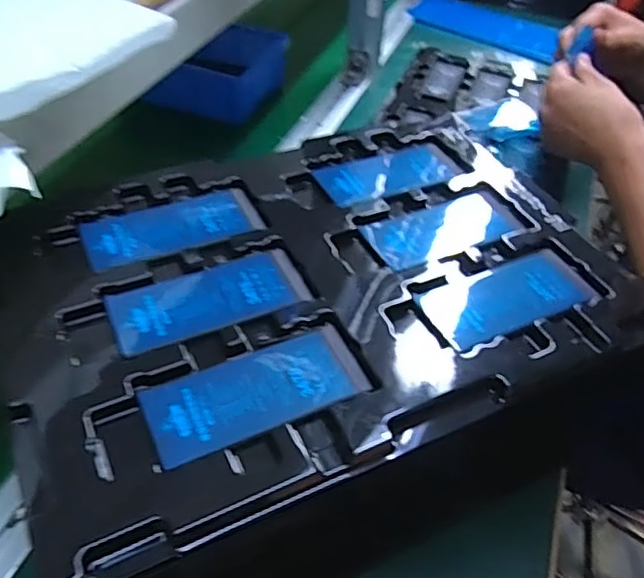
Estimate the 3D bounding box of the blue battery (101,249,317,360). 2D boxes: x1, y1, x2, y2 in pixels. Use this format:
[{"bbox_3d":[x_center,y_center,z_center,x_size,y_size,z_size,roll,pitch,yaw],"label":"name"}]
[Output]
[{"bbox_3d":[-0.058,0.004,0.318,0.098,0.005,0.048,-19,50,-21],"label":"blue battery"}]

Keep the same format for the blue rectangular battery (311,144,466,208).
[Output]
[{"bbox_3d":[0.045,-0.078,0.409,0.097,0.005,0.046,-19,50,-21],"label":"blue rectangular battery"}]

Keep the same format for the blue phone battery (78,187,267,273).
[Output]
[{"bbox_3d":[-0.087,-0.037,0.356,0.098,0.004,0.049,-14,48,-17],"label":"blue phone battery"}]

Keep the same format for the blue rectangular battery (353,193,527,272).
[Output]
[{"bbox_3d":[0.074,-0.037,0.373,0.097,0.006,0.044,-19,50,-21],"label":"blue rectangular battery"}]

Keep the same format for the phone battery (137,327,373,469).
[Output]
[{"bbox_3d":[-0.029,0.046,0.280,0.099,0.005,0.046,-18,50,-21],"label":"phone battery"}]

